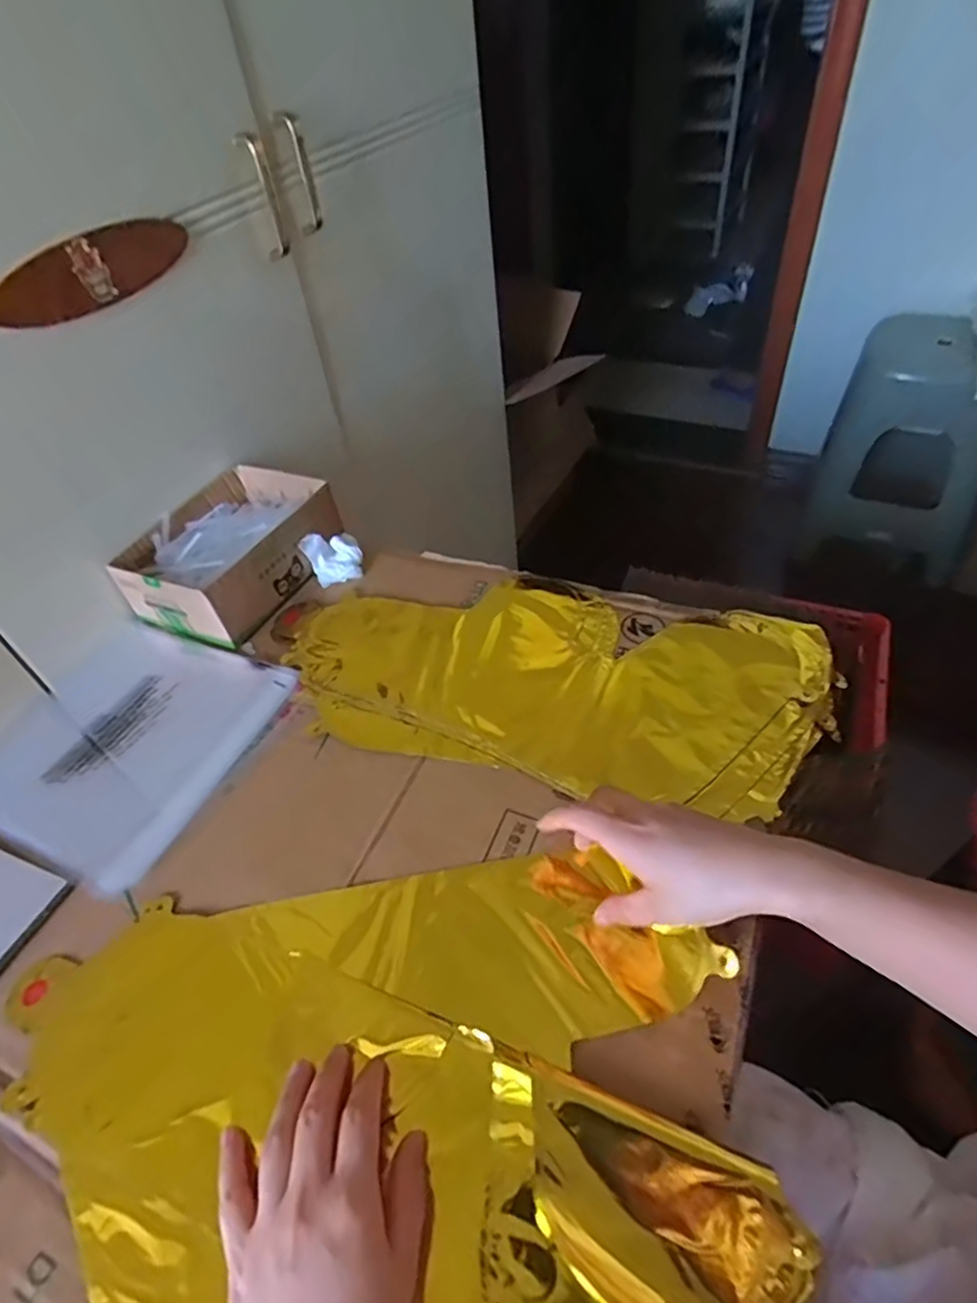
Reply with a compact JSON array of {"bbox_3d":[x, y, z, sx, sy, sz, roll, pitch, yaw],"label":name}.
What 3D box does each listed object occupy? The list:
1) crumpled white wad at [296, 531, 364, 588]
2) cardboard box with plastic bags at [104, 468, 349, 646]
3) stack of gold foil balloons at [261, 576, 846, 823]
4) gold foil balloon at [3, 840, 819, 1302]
[{"bbox_3d":[-0.152,-0.097,0.646,0.052,0.039,0.044,-23,48,-15],"label":"crumpled white wad"},{"bbox_3d":[-0.251,-0.103,0.657,0.144,0.063,0.194,18,51,22],"label":"cardboard box with plastic bags"},{"bbox_3d":[0.034,0.012,0.552,0.462,0.010,0.204,8,48,14],"label":"stack of gold foil balloons"},{"bbox_3d":[-0.060,0.240,0.353,0.406,0.026,0.336,20,52,24],"label":"gold foil balloon"}]

